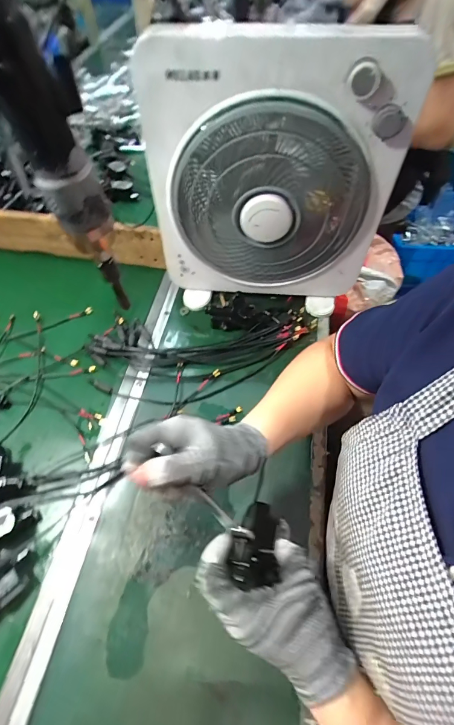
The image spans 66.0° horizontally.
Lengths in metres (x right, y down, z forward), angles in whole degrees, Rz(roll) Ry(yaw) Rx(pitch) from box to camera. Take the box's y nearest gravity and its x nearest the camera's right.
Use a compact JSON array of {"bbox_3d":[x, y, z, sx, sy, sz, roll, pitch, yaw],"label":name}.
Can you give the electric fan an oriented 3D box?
[{"bbox_3d":[0.060,-0.241,0.508,0.325,0.362,0.105,7,57,5],"label":"electric fan"}]

